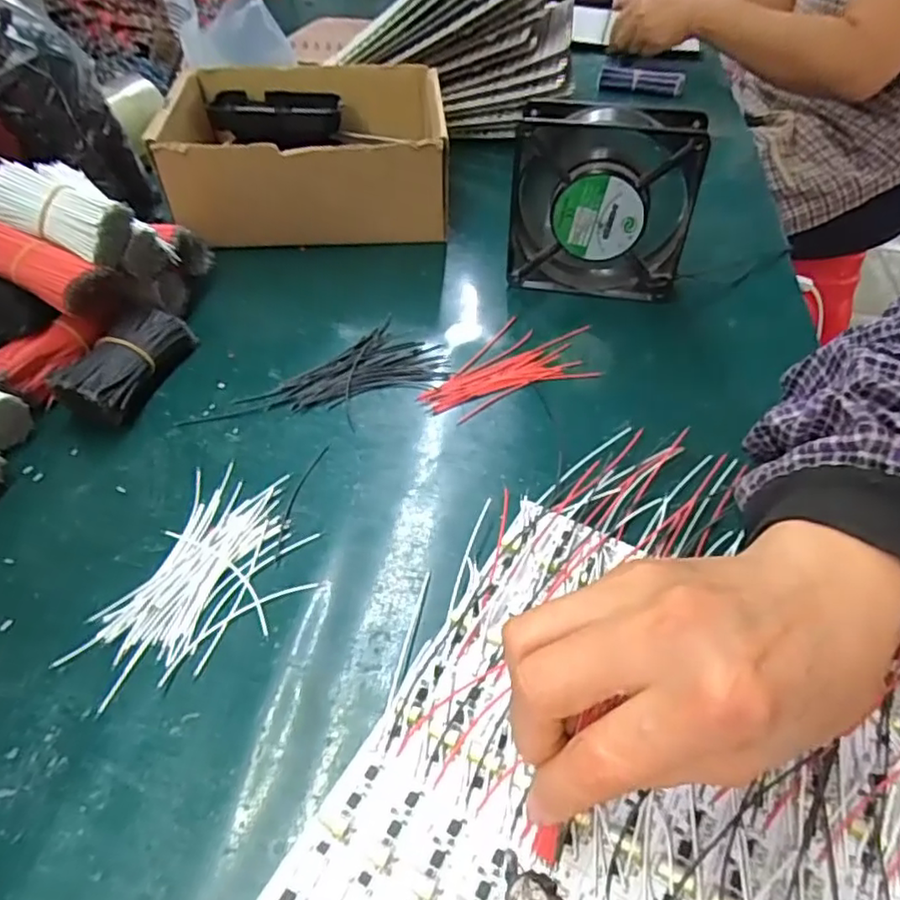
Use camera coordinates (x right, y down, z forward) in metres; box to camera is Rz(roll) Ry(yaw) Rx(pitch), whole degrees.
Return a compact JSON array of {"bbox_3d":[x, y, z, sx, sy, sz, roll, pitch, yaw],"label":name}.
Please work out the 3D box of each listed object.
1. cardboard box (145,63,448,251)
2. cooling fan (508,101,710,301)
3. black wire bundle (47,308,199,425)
[{"bbox_3d":[-0.120,-0.257,0.566,0.229,0.092,0.193,-4,44,-5],"label":"cardboard box"},{"bbox_3d":[0.104,-0.169,0.453,0.118,0.121,0.040,10,45,9],"label":"cooling fan"},{"bbox_3d":[-0.198,-0.055,0.399,0.032,0.035,0.097,9,45,8],"label":"black wire bundle"}]

